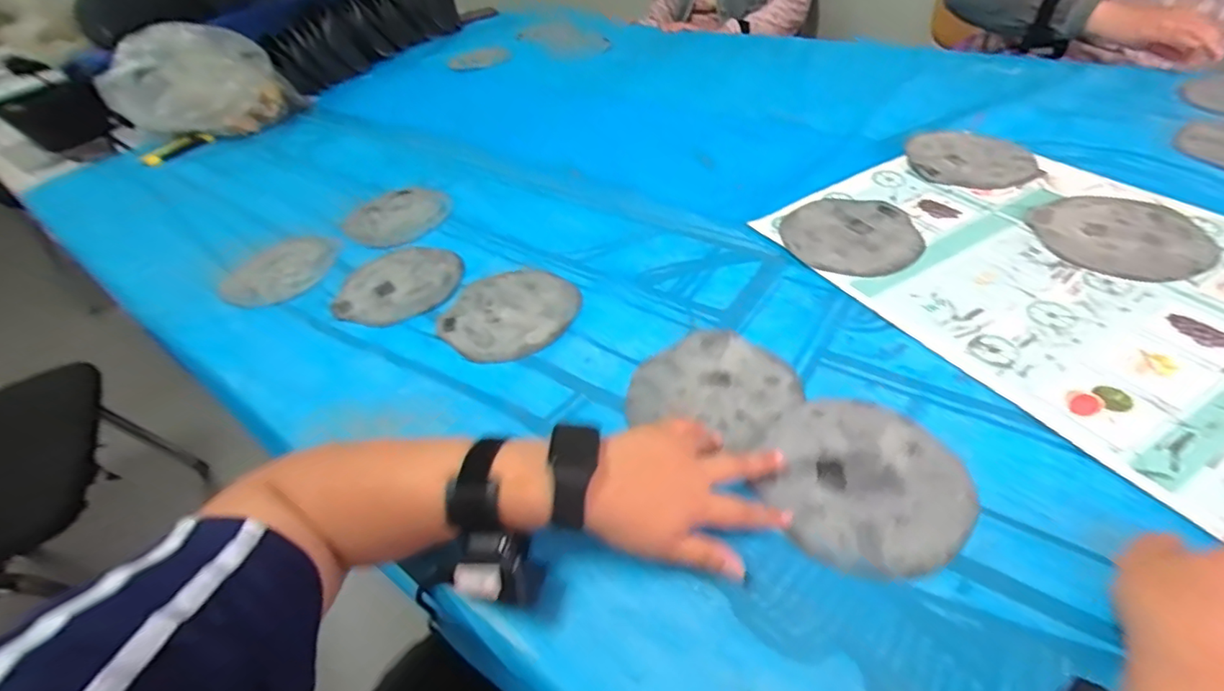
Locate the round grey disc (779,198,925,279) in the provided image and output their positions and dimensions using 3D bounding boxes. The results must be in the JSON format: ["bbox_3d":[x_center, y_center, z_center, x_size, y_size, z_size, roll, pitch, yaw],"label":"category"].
[{"bbox_3d":[0.271,-0.126,0.623,0.143,0.009,0.161,4,44,13],"label":"round grey disc"}]

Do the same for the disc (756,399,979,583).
[{"bbox_3d":[0.191,0.099,0.411,0.139,0.008,0.149,-4,43,4],"label":"disc"}]

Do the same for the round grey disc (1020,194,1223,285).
[{"bbox_3d":[0.536,-0.119,0.576,0.164,0.005,0.149,-31,48,-24],"label":"round grey disc"}]

